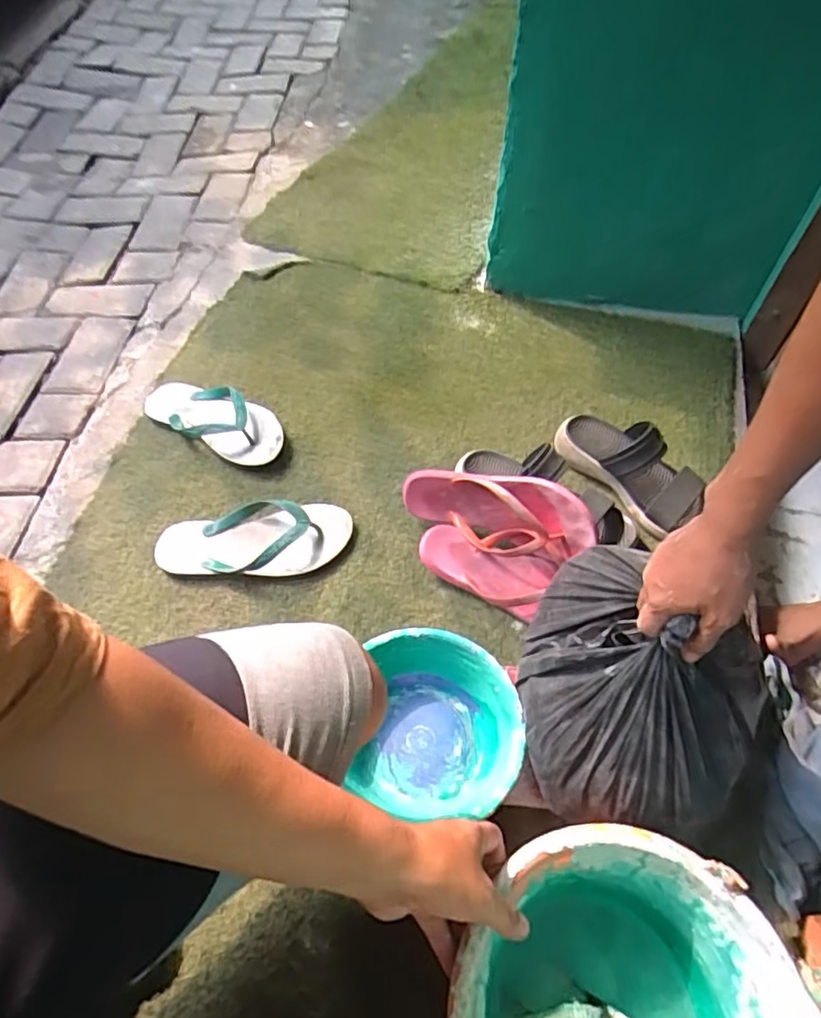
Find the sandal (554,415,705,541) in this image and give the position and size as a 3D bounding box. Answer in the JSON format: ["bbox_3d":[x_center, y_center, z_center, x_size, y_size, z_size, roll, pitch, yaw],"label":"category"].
[{"bbox_3d":[0.284,-0.062,0.801,0.084,0.086,0.207,-34,60,-19],"label":"sandal"}]

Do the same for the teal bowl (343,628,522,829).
[{"bbox_3d":[0.025,0.217,0.641,0.180,0.067,0.160,7,56,8],"label":"teal bowl"}]

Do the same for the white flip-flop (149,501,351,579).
[{"bbox_3d":[-0.207,0.038,0.797,0.256,0.040,0.107,-3,55,1],"label":"white flip-flop"}]

